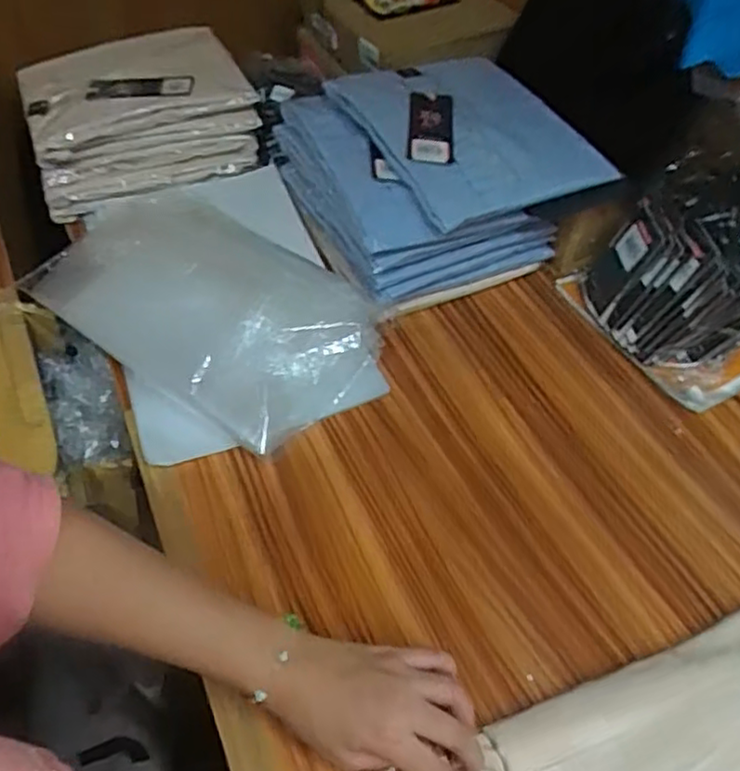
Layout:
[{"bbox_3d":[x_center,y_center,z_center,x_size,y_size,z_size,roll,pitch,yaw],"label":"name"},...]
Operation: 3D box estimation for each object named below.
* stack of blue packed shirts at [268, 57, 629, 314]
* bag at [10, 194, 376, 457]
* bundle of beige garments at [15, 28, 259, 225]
[{"bbox_3d":[0.067,-0.233,0.738,0.264,0.138,0.267,-18,53,-15],"label":"stack of blue packed shirts"},{"bbox_3d":[-0.161,-0.082,0.650,0.332,0.063,0.199,34,71,16],"label":"bag"},{"bbox_3d":[-0.293,-0.336,0.827,0.262,0.098,0.219,-23,55,-19],"label":"bundle of beige garments"}]

